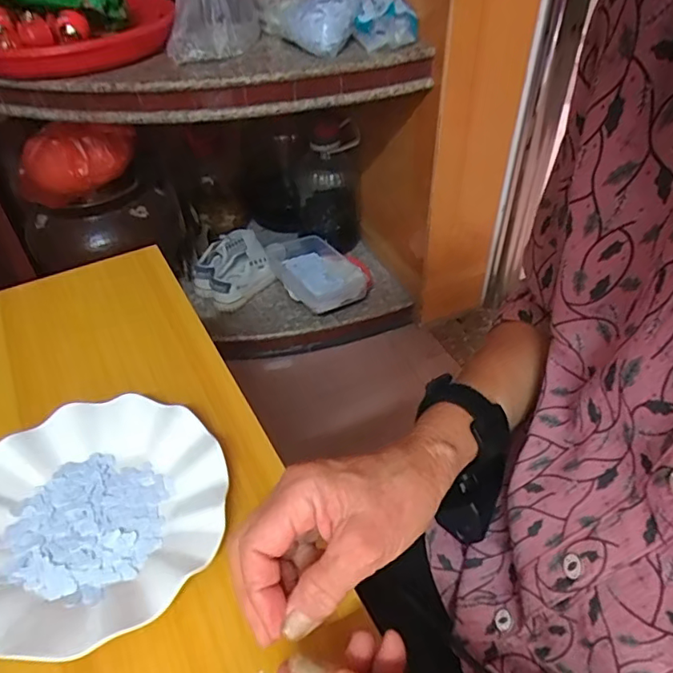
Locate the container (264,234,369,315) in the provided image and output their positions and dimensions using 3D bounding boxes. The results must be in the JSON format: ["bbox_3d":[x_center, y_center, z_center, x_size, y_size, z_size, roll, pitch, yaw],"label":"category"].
[{"bbox_3d":[-0.038,-0.150,1.277,0.190,0.061,0.268,-21,47,-18],"label":"container"}]

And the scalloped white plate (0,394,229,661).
[{"bbox_3d":[-0.170,0.122,0.375,0.178,0.022,0.179,-1,44,1],"label":"scalloped white plate"}]

